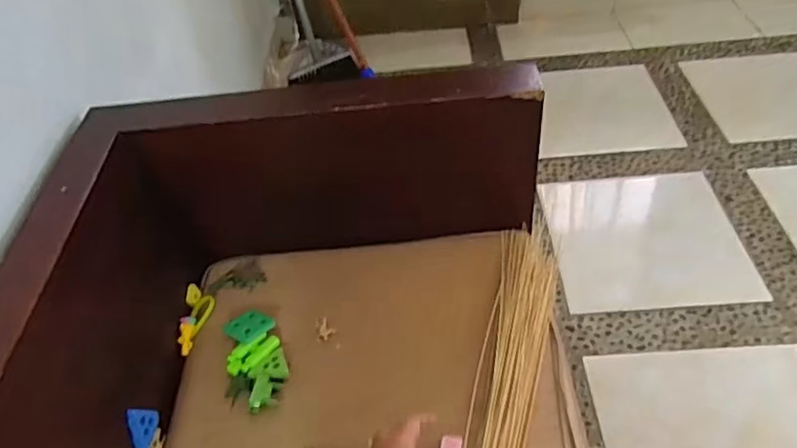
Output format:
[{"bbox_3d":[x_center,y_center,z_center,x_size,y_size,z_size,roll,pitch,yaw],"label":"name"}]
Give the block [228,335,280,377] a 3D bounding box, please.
[{"bbox_3d":[-0.188,0.166,0.796,0.073,0.012,0.032,-35,51,-25],"label":"block"}]

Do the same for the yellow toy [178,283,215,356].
[{"bbox_3d":[-0.275,0.127,0.851,0.038,0.025,0.103,-7,45,1],"label":"yellow toy"}]

